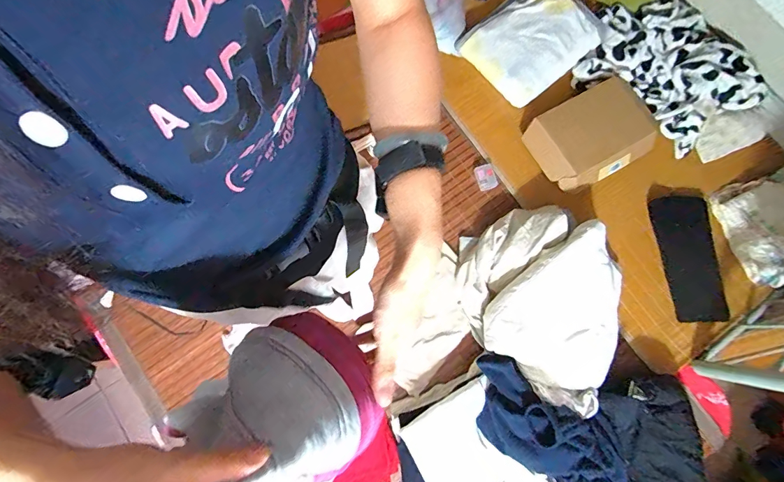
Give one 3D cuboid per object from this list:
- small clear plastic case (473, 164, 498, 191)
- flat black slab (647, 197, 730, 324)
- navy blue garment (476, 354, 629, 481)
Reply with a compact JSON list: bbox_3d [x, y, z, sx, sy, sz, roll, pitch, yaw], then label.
[{"bbox_3d":[0.332,-0.226,1.378,0.069,0.010,0.091,-15,79,-4],"label":"small clear plastic case"},{"bbox_3d":[0.990,0.054,1.302,0.162,0.021,0.424,-6,73,12],"label":"flat black slab"},{"bbox_3d":[0.433,0.529,1.074,0.457,0.125,0.226,31,80,5],"label":"navy blue garment"}]

